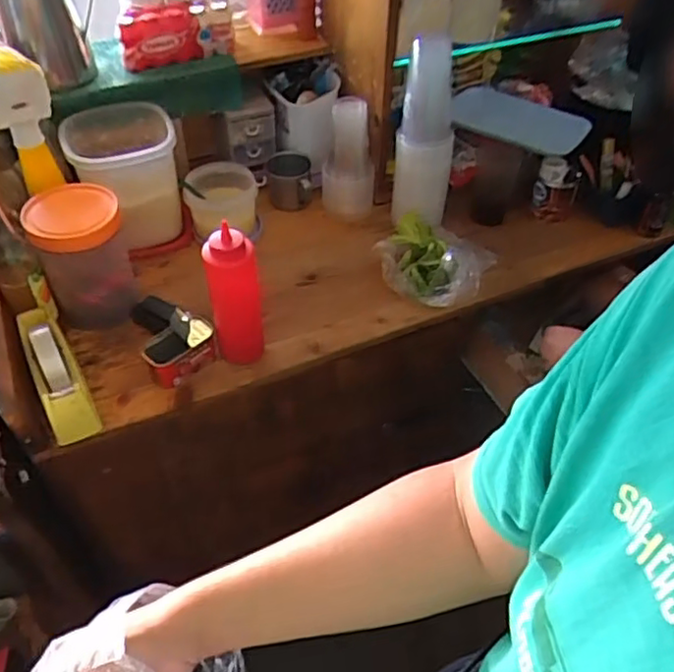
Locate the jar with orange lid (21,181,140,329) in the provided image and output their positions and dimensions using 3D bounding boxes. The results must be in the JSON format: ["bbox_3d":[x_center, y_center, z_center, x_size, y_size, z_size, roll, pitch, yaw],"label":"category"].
[{"bbox_3d":[-0.365,-0.117,0.939,0.128,0.182,0.127,-25,54,-21],"label":"jar with orange lid"}]

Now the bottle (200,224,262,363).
[{"bbox_3d":[-0.131,-0.038,0.855,0.067,0.203,0.076,-6,49,-7],"label":"bottle"}]

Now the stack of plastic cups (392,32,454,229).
[{"bbox_3d":[0.142,-0.321,1.015,0.090,0.270,0.096,8,49,6],"label":"stack of plastic cups"}]

